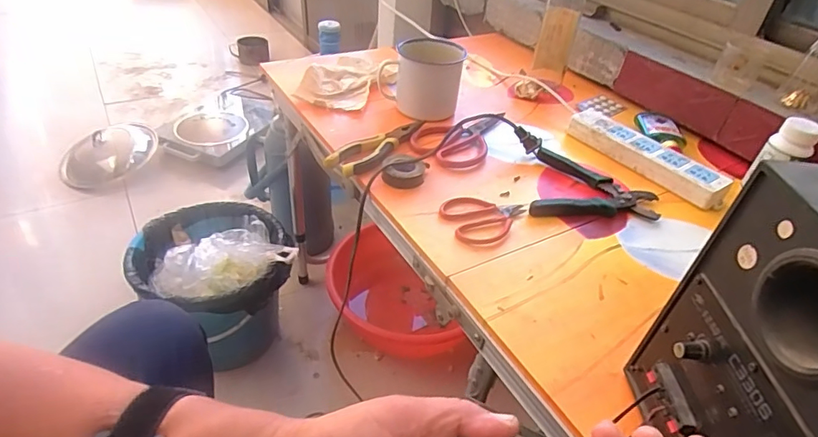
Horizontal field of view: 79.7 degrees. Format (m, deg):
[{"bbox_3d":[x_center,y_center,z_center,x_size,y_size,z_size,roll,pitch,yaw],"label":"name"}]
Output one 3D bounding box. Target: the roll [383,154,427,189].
[{"bbox_3d":[-0.006,-0.062,0.634,0.054,0.021,0.053,4,39,-2],"label":"roll"}]

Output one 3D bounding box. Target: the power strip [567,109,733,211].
[{"bbox_3d":[0.335,-0.088,0.697,0.056,0.032,0.235,-22,46,-30],"label":"power strip"}]

